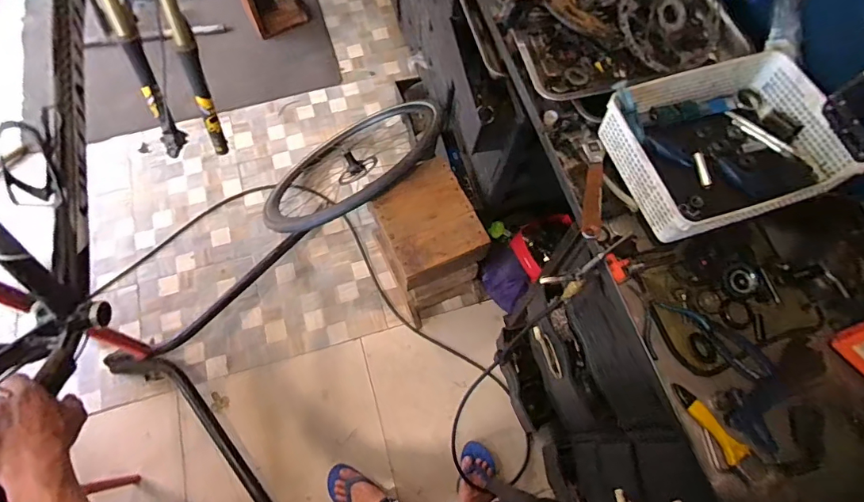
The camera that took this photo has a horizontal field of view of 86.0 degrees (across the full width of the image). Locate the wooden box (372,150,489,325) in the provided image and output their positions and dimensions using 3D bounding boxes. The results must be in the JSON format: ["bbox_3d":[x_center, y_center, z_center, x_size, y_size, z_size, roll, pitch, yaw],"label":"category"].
[{"bbox_3d":[-0.012,-0.012,1.450,0.258,0.397,0.332,-23,70,-9],"label":"wooden box"}]

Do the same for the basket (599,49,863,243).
[{"bbox_3d":[0.463,-0.180,0.744,0.327,0.074,0.266,-17,69,-7],"label":"basket"}]

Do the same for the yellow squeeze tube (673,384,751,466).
[{"bbox_3d":[0.380,0.235,0.639,0.031,0.011,0.117,-34,72,-13],"label":"yellow squeeze tube"}]

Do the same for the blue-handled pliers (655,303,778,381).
[{"bbox_3d":[0.430,0.125,0.692,0.176,0.009,0.048,42,74,15],"label":"blue-handled pliers"}]

